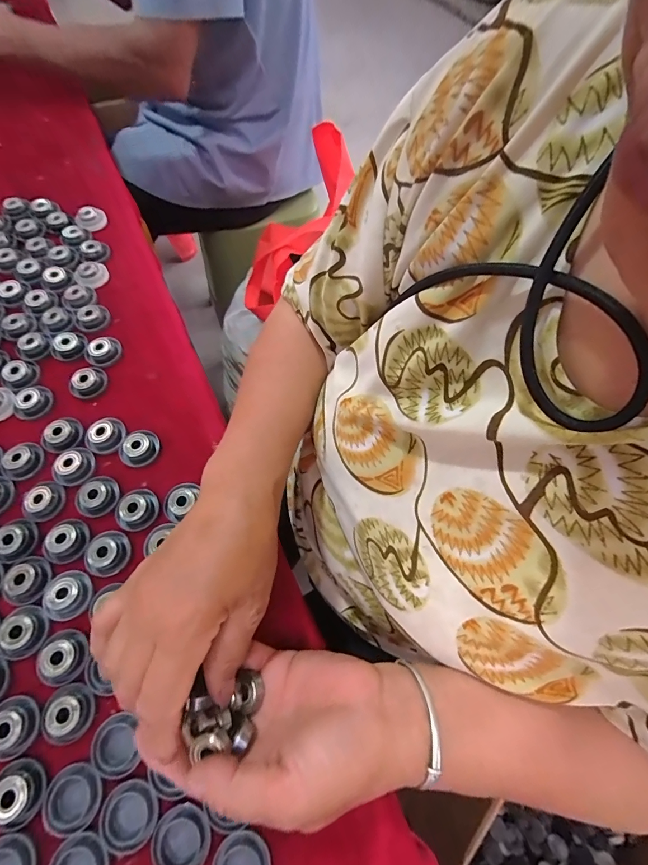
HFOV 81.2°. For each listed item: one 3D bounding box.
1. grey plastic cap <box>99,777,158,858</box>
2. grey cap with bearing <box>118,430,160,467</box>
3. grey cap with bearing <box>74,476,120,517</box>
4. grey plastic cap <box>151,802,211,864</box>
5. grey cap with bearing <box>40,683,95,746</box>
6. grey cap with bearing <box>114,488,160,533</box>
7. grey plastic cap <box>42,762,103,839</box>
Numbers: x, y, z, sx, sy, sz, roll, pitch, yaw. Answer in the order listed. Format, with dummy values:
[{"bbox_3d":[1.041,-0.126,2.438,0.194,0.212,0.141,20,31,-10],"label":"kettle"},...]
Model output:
[{"bbox_3d":[-0.118,0.230,0.226,0.031,0.004,0.035,35,71,16],"label":"grey plastic cap"},{"bbox_3d":[-0.161,0.013,0.328,0.031,0.013,0.030,1,63,-2],"label":"grey cap with bearing"},{"bbox_3d":[-0.187,0.049,0.308,0.035,0.014,0.030,33,66,13],"label":"grey cap with bearing"},{"bbox_3d":[-0.084,0.241,0.222,0.031,0.009,0.031,1,63,-2],"label":"grey plastic cap"},{"bbox_3d":[-0.168,0.183,0.247,0.030,0.009,0.031,1,63,-2],"label":"grey cap with bearing"},{"bbox_3d":[-0.151,0.060,0.303,0.029,0.014,0.032,-23,67,-14],"label":"grey cap with bearing"},{"bbox_3d":[-0.154,0.224,0.232,0.034,0.004,0.033,1,63,-2],"label":"grey plastic cap"}]

